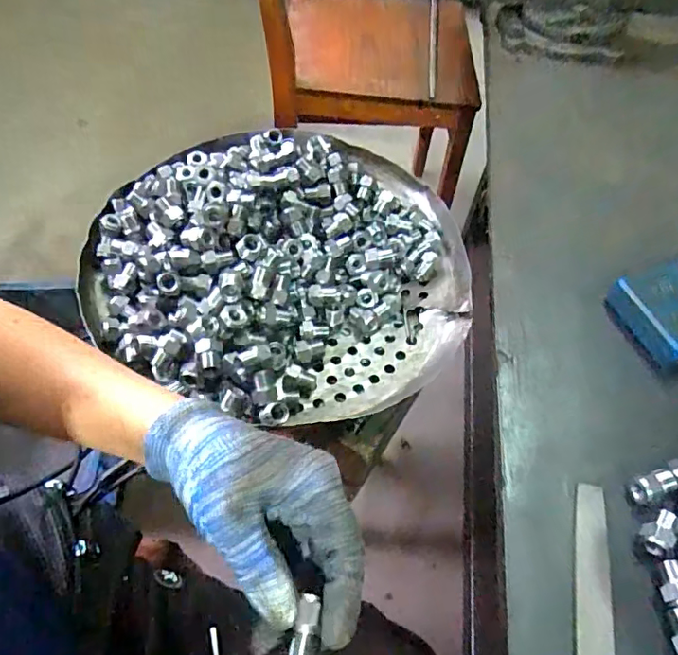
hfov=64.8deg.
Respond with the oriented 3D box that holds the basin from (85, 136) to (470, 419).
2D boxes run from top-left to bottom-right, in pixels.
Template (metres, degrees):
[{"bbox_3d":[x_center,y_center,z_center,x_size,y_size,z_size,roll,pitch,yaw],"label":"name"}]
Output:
[{"bbox_3d":[-0.054,-0.082,0.544,0.365,0.084,0.358,2,55,-3],"label":"basin"}]

